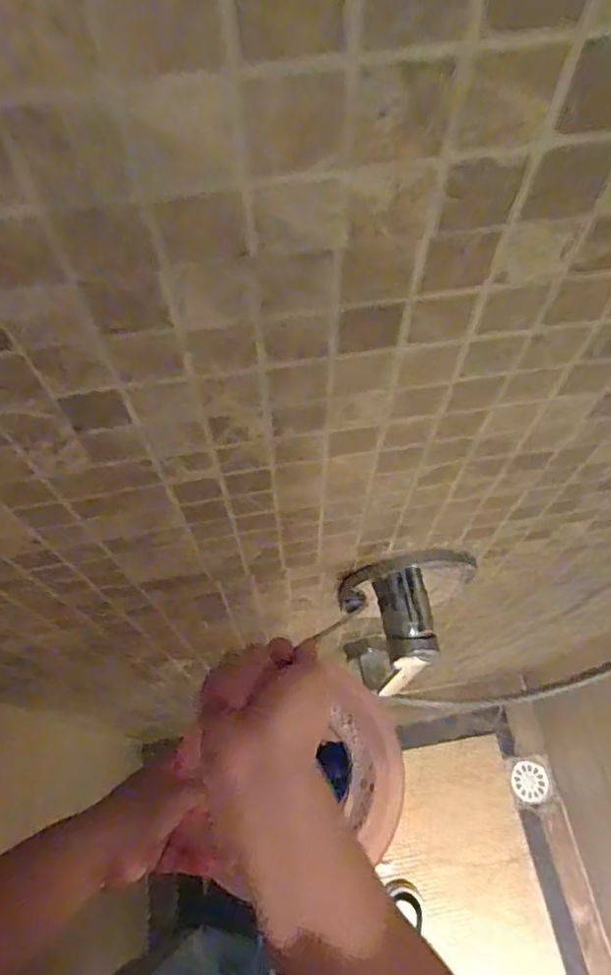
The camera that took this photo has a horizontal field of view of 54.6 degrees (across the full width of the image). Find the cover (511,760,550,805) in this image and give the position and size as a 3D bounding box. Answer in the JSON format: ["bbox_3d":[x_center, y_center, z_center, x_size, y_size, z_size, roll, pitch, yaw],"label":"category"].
[{"bbox_3d":[0.514,0.675,1.357,0.076,0.011,0.081,13,65,19],"label":"cover"}]

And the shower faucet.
[{"bbox_3d":[0.096,0.113,0.525,0.116,0.131,0.093,-20,66,-9],"label":"shower faucet"}]

